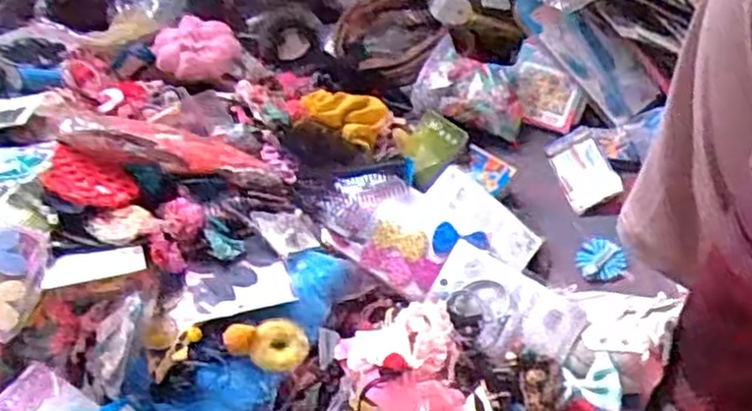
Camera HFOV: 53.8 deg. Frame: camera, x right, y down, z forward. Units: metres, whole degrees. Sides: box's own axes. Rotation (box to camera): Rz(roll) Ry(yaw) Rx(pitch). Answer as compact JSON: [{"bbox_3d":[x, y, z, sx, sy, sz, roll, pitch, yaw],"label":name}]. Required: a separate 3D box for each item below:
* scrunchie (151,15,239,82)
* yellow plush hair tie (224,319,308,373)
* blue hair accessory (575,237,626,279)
[{"bbox_3d":[-0.217,-0.191,0.893,0.096,0.035,0.077,-16,51,-8],"label":"scrunchie"},{"bbox_3d":[-0.095,0.122,0.642,0.069,0.015,0.044,-5,80,-16],"label":"yellow plush hair tie"},{"bbox_3d":[0.231,0.053,0.766,0.047,0.013,0.044,-3,50,4],"label":"blue hair accessory"}]

